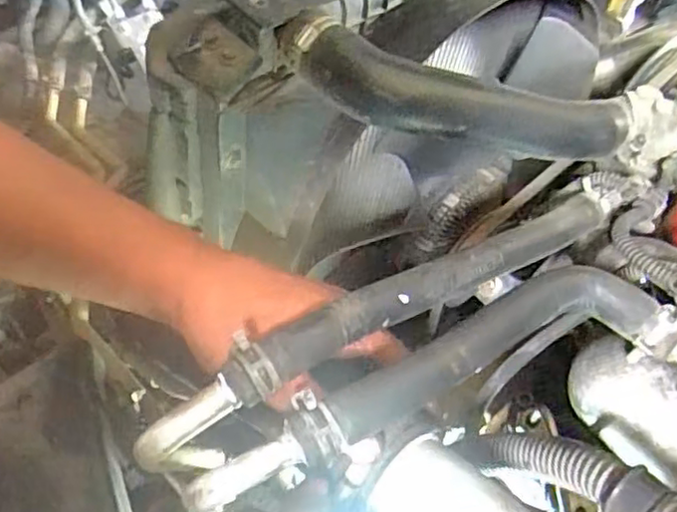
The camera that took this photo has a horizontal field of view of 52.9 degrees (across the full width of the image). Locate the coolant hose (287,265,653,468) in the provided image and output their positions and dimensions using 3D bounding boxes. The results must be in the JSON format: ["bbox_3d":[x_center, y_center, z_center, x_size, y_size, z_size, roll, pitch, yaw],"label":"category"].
[{"bbox_3d":[0.073,0.054,0.352,0.205,0.022,0.048,-21,51,-22],"label":"coolant hose"}]

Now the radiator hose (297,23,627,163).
[{"bbox_3d":[0.095,-0.114,0.493,0.242,0.067,0.052,6,47,3],"label":"radiator hose"}]

